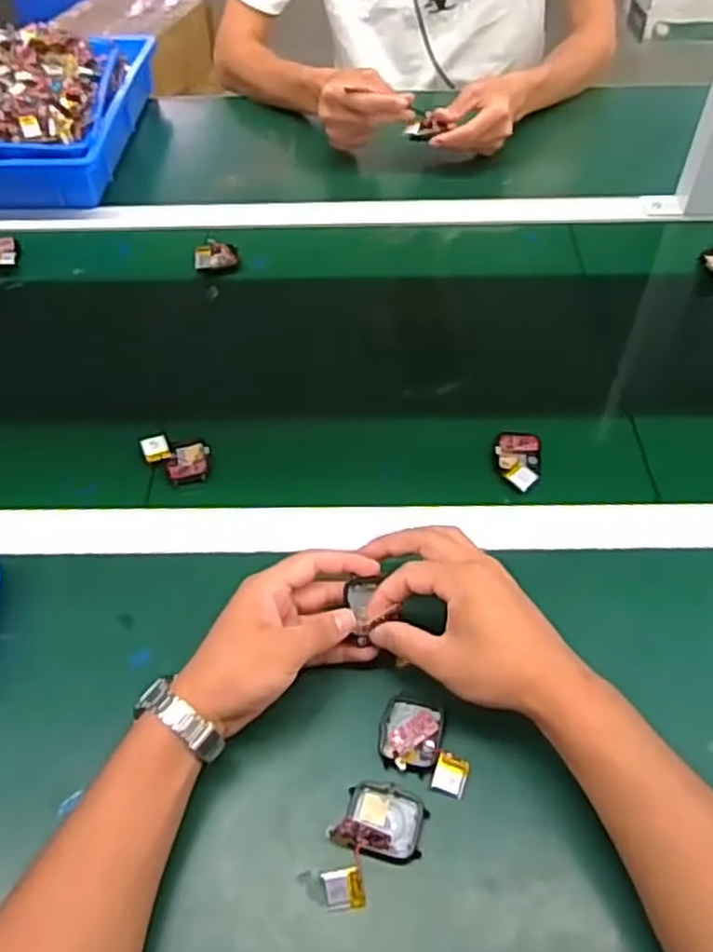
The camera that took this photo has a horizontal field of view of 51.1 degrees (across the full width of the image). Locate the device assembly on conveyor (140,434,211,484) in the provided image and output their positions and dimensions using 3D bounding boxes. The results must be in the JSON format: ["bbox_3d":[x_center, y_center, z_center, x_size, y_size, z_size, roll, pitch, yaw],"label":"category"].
[{"bbox_3d":[-0.148,-0.016,0.621,0.049,0.021,0.046,-22,54,-14],"label":"device assembly on conveyor"}]

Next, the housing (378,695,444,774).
[{"bbox_3d":[0.035,0.163,0.473,0.039,0.009,0.047,6,52,7],"label":"housing"}]

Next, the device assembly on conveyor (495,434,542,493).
[{"bbox_3d":[0.133,-0.013,0.612,0.037,0.010,0.061,7,52,8],"label":"device assembly on conveyor"}]

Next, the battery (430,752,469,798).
[{"bbox_3d":[0.058,0.183,0.457,0.019,0.008,0.021,16,54,15],"label":"battery"}]

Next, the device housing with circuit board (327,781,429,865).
[{"bbox_3d":[0.015,0.202,0.440,0.050,0.016,0.041,12,53,12],"label":"device housing with circuit board"}]

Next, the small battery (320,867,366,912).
[{"bbox_3d":[-0.007,0.234,0.424,0.023,0.007,0.022,-7,77,-13],"label":"small battery"}]

